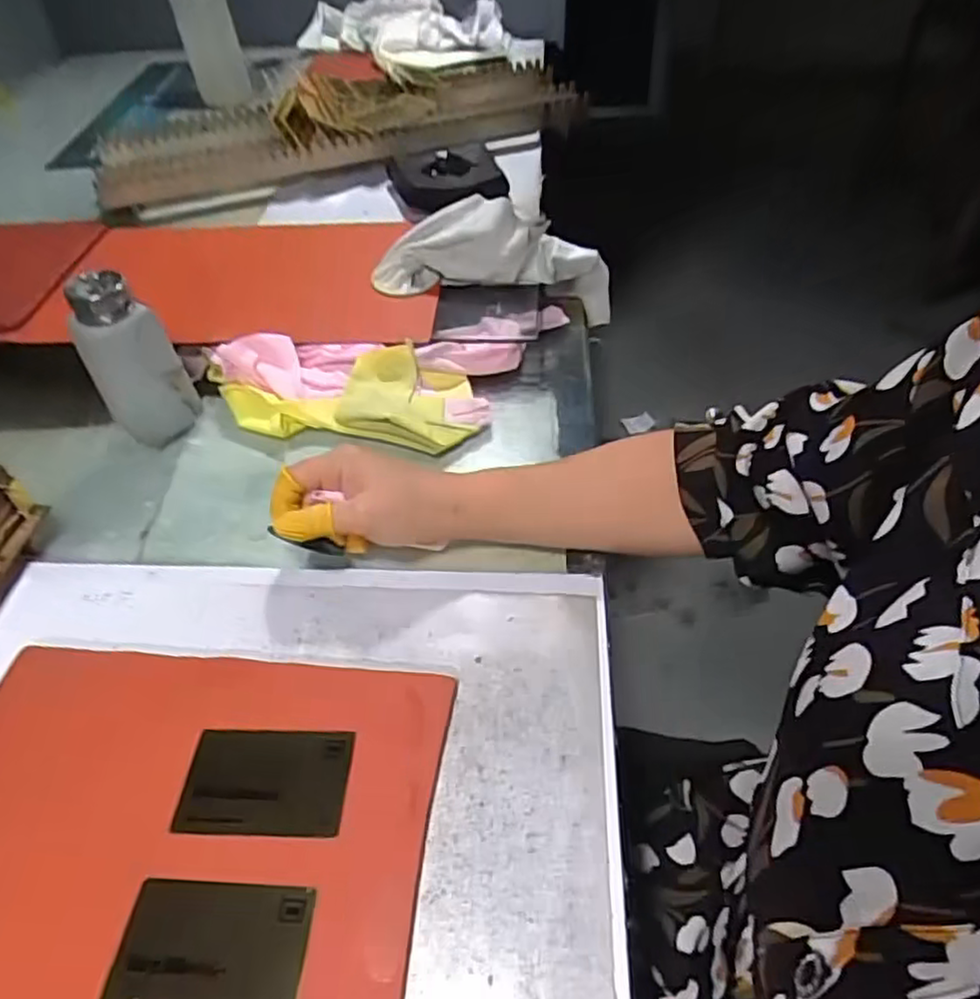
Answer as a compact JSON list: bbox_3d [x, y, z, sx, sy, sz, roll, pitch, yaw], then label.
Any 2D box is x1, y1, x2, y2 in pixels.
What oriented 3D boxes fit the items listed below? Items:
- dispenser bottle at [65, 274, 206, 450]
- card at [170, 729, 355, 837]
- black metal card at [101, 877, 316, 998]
[{"bbox_3d":[-0.268,-0.101,0.516,0.053,0.130,0.053,22,51,24],"label":"dispenser bottle"},{"bbox_3d":[-0.114,0.143,0.350,0.082,0.004,0.052,-1,46,4],"label":"card"},{"bbox_3d":[-0.122,0.196,0.299,0.083,0.004,0.052,0,46,5],"label":"black metal card"}]

